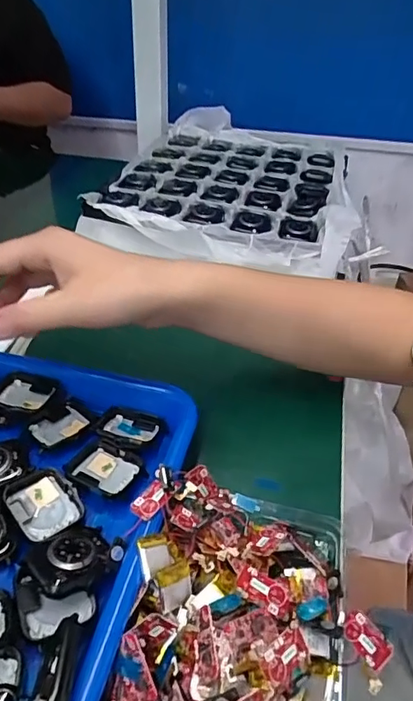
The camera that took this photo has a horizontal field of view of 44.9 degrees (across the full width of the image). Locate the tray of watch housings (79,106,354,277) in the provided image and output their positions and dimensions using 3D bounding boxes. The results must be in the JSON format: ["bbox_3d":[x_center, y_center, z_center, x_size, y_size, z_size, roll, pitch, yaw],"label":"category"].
[{"bbox_3d":[0.035,-0.189,0.561,0.262,0.036,0.297,13,40,13],"label":"tray of watch housings"}]

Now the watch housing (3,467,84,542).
[{"bbox_3d":[-0.097,0.091,0.297,0.036,0.011,0.043,-30,49,-33],"label":"watch housing"}]

